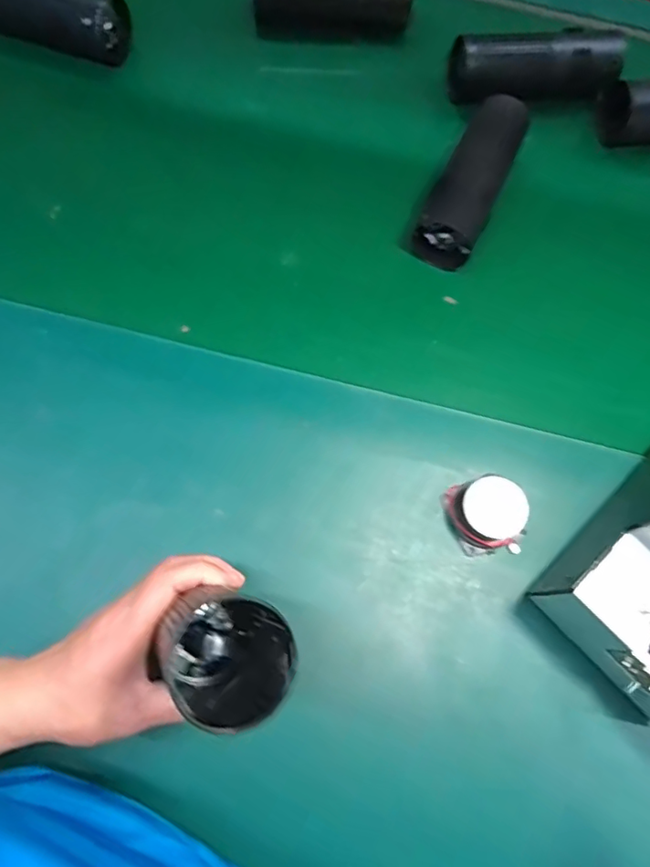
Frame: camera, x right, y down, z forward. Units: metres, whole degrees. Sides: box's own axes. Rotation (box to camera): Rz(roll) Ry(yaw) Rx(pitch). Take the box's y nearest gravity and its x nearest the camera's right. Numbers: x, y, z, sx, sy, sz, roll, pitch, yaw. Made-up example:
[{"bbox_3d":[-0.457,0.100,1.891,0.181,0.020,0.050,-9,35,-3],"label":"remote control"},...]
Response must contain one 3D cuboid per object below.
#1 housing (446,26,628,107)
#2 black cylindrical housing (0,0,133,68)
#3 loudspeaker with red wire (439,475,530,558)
[{"bbox_3d":[0.205,-0.360,0.546,0.160,0.059,0.053,1,70,-2],"label":"housing"},{"bbox_3d":[-0.280,-0.416,0.545,0.162,0.060,0.057,21,71,5],"label":"black cylindrical housing"},{"bbox_3d":[0.118,0.061,0.400,0.047,0.035,0.055,-14,71,-7],"label":"loudspeaker with red wire"}]

